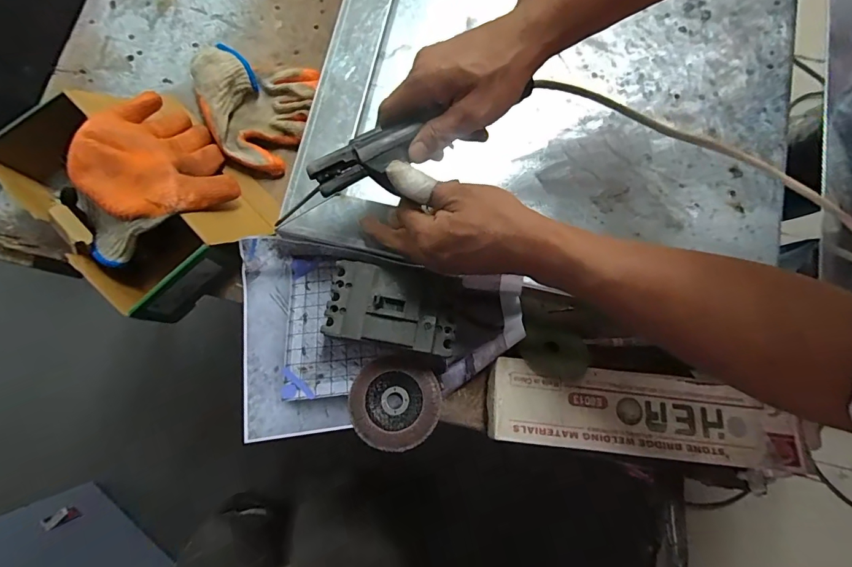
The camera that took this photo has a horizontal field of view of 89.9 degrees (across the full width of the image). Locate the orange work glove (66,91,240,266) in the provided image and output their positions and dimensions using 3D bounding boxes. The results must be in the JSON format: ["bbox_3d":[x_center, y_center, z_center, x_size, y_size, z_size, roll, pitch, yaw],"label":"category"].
[{"bbox_3d":[-0.295,-0.114,0.448,0.147,0.099,0.152,-34,81,-7],"label":"orange work glove"}]

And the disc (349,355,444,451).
[{"bbox_3d":[-0.031,0.120,0.433,0.091,0.019,0.088,0,79,-1],"label":"disc"}]

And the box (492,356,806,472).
[{"bbox_3d":[0.223,0.132,0.436,0.317,0.040,0.078,6,79,0],"label":"box"}]

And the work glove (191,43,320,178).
[{"bbox_3d":[-0.207,-0.203,0.503,0.134,0.032,0.136,10,79,1],"label":"work glove"}]

